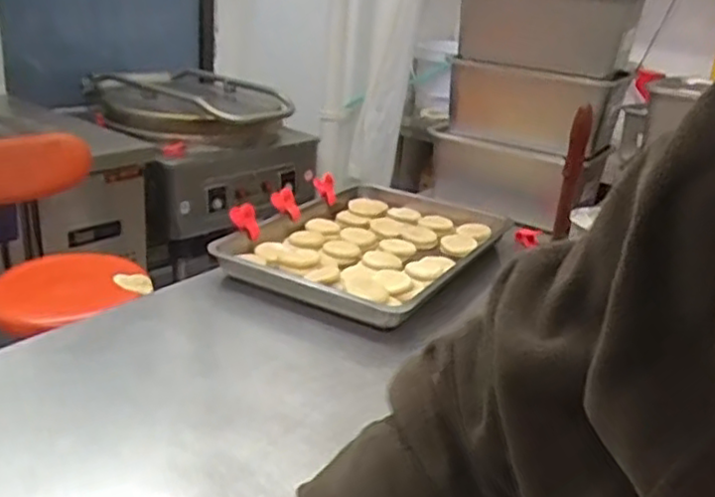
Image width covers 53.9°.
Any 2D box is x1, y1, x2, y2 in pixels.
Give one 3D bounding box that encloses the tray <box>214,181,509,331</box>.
[{"bbox_3d":[0.028,-0.013,1.200,0.344,0.037,0.497,15,24,23],"label":"tray"}]

